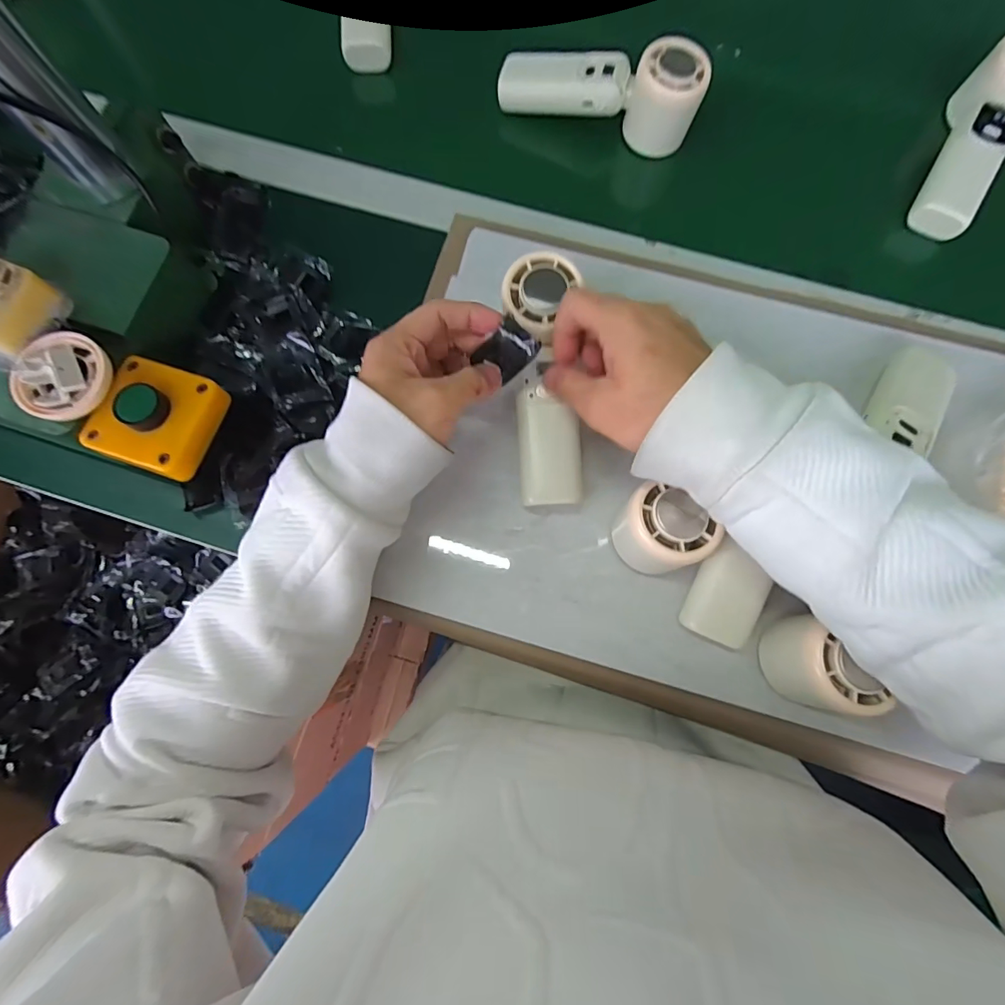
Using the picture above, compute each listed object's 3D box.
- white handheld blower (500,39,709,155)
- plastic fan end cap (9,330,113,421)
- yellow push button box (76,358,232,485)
[{"bbox_3d":[0.081,-0.348,0.398,0.162,0.063,0.048,17,83,1],"label":"white handheld blower"},{"bbox_3d":[-0.276,-0.080,0.298,0.051,0.011,0.055,-1,83,-1],"label":"plastic fan end cap"},{"bbox_3d":[-0.226,-0.055,0.320,0.065,0.045,0.068,19,83,1],"label":"yellow push button box"}]

